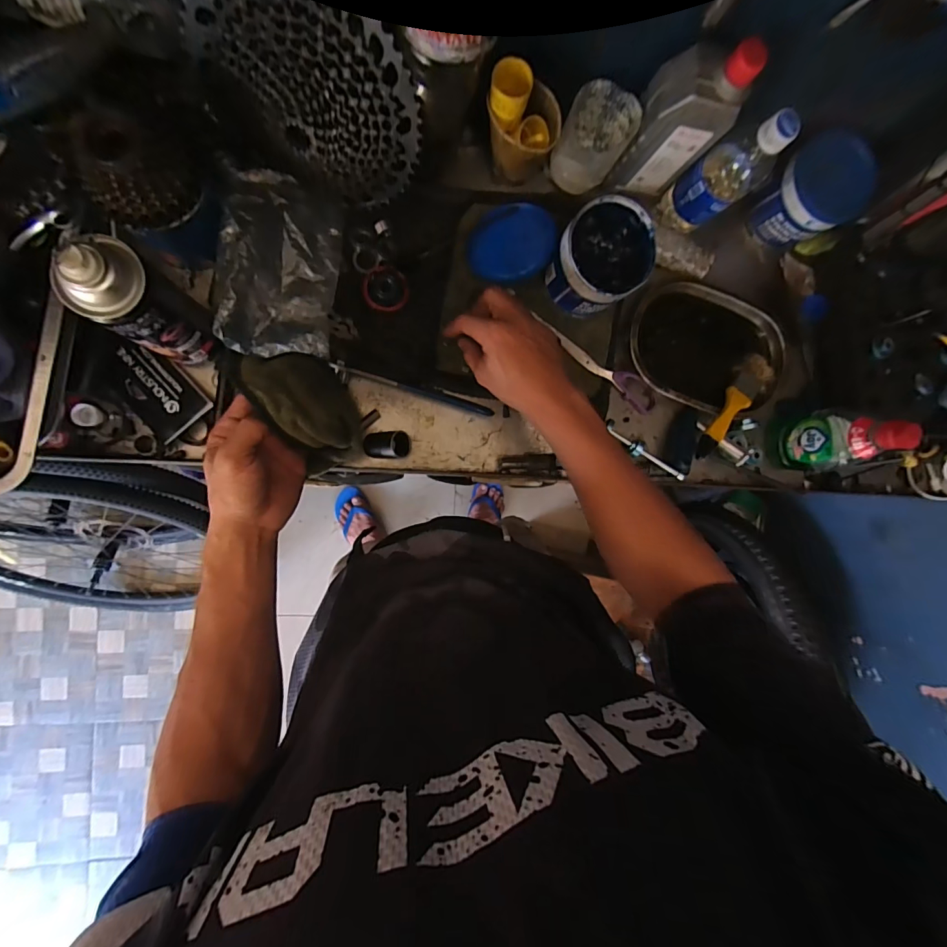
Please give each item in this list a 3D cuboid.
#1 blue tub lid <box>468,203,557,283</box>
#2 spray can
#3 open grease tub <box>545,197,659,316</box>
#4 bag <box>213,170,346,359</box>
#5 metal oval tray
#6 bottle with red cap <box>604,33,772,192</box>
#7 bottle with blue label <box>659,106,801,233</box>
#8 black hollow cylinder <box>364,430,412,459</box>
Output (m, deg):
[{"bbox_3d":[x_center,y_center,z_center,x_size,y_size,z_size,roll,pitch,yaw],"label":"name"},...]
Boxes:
[{"bbox_3d":[0.045,-0.272,0.515,0.099,0.008,0.088,-4,87,11],"label":"blue tub lid"},{"bbox_3d":[-0.282,-0.143,0.380,0.049,0.173,0.060,35,86,-8],"label":"spray can"},{"bbox_3d":[0.141,-0.242,0.499,0.098,0.077,0.101,0,91,-9],"label":"open grease tub"},{"bbox_3d":[-0.201,-0.215,0.457,0.106,0.048,0.172,6,91,-9],"label":"bag"},{"bbox_3d":[0.303,-0.160,0.568,0.212,0.026,0.147,18,88,-9],"label":"metal oval tray"},{"bbox_3d":[0.213,-0.365,0.456,0.080,0.159,0.049,12,90,-9],"label":"bottle with red cap"},{"bbox_3d":[0.278,-0.331,0.489,0.051,0.164,0.061,-39,97,-6],"label":"bottle with blue label"},{"bbox_3d":[-0.100,-0.033,0.503,0.053,0.039,0.031,1,91,-9],"label":"black hollow cylinder"}]

